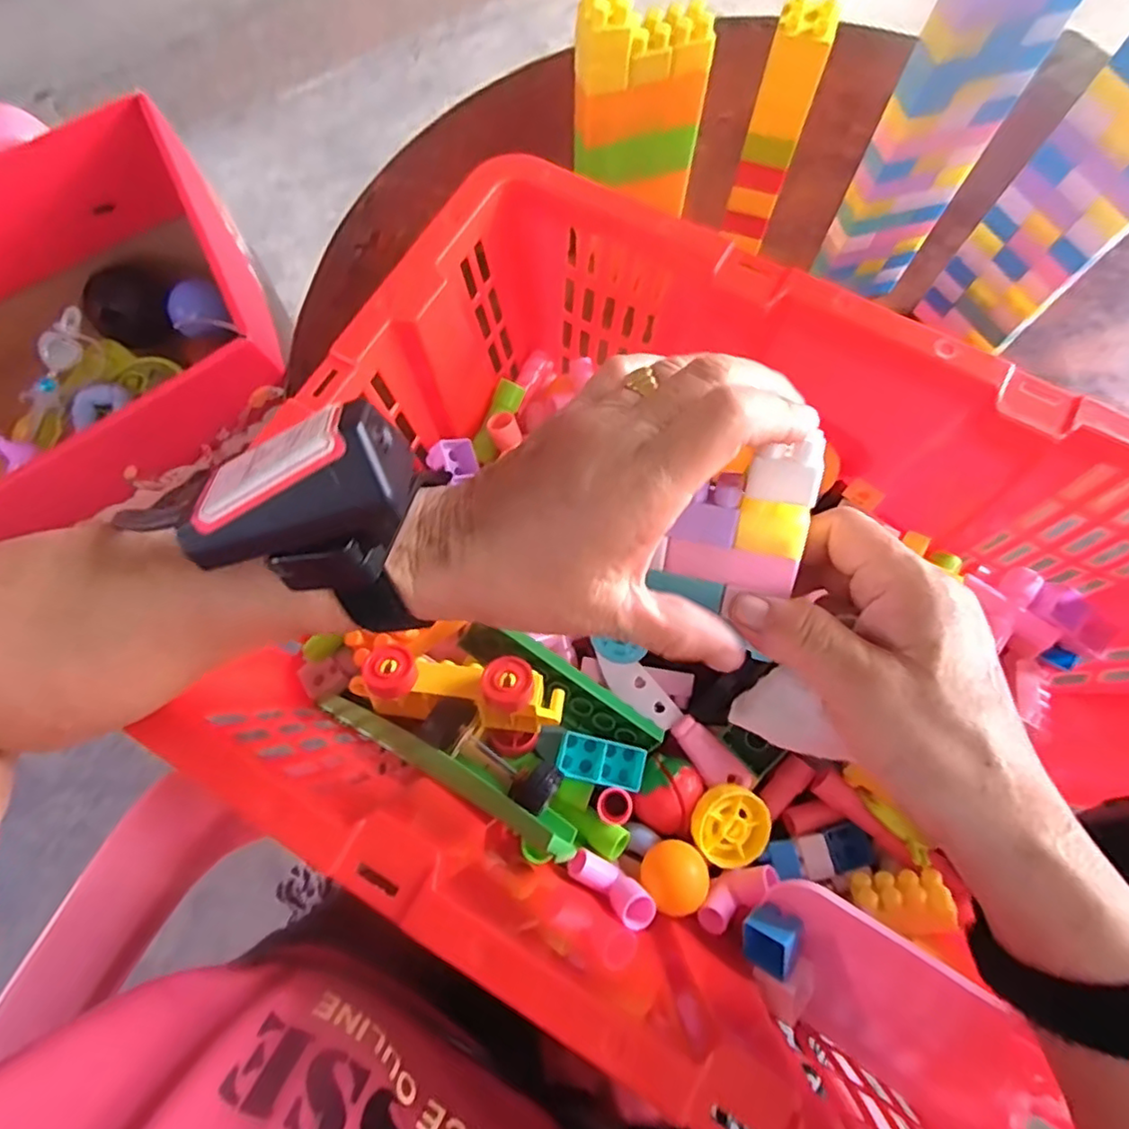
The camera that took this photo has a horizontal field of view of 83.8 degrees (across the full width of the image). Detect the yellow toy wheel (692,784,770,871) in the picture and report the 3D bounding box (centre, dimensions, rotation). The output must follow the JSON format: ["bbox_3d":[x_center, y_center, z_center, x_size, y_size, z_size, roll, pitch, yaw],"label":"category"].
[{"bbox_3d":[0.095,0.150,0.363,0.044,0.016,0.044,-1,94,-15],"label":"yellow toy wheel"}]

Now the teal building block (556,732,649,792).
[{"bbox_3d":[0.023,0.113,0.360,0.051,0.014,0.024,15,72,-9],"label":"teal building block"}]

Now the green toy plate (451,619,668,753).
[{"bbox_3d":[-0.002,0.073,0.364,0.125,0.018,0.029,34,75,-5],"label":"green toy plate"}]

